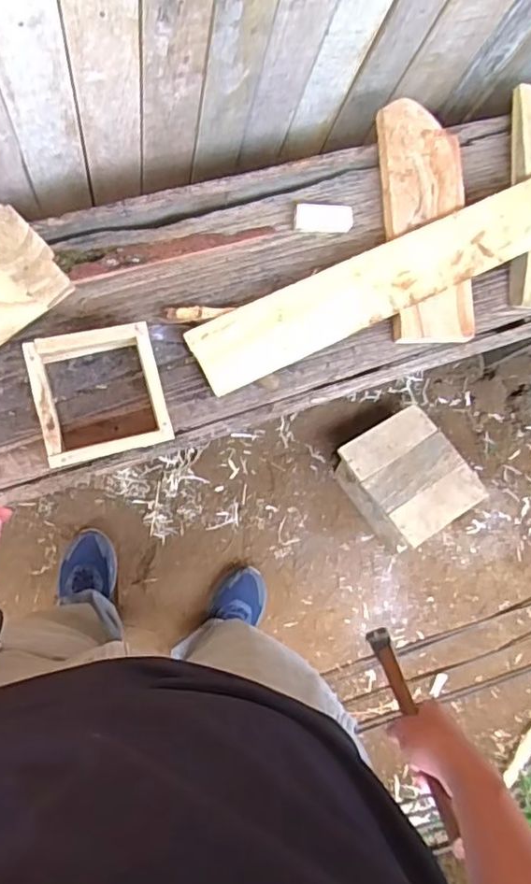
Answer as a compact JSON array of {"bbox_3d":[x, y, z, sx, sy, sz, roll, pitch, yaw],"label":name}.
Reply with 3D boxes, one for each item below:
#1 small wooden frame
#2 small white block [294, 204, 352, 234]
[{"bbox_3d":[-0.206,-0.059,0.778,0.152,0.077,0.152,-14,87,-9],"label":"small wooden frame"},{"bbox_3d":[0.084,-0.326,0.892,0.084,0.014,0.041,-3,86,-9],"label":"small white block"}]

